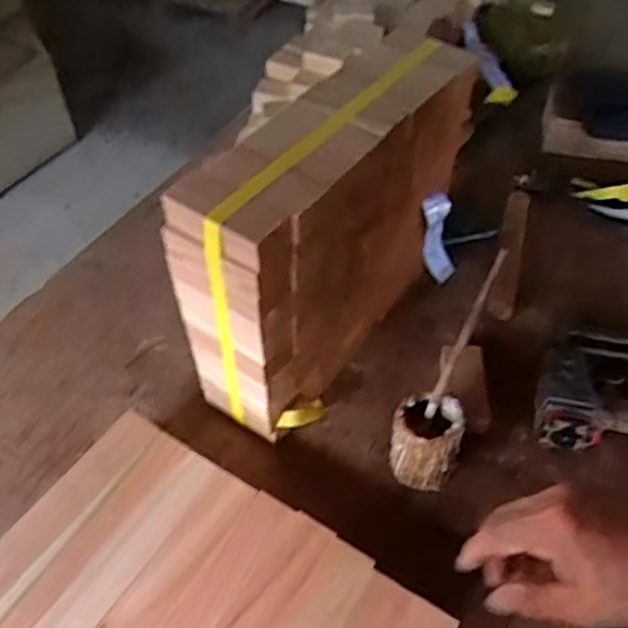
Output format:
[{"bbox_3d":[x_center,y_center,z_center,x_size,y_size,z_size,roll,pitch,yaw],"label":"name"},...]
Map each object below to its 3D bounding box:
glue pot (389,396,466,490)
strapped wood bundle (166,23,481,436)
[{"bbox_3d":[0.113,0.135,0.683,0.067,0.098,0.061,13,51,13],"label":"glue pot"},{"bbox_3d":[0.024,-0.085,0.698,0.105,0.276,0.345,31,56,24],"label":"strapped wood bundle"}]

